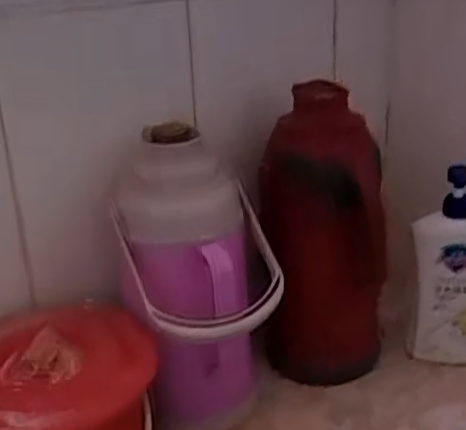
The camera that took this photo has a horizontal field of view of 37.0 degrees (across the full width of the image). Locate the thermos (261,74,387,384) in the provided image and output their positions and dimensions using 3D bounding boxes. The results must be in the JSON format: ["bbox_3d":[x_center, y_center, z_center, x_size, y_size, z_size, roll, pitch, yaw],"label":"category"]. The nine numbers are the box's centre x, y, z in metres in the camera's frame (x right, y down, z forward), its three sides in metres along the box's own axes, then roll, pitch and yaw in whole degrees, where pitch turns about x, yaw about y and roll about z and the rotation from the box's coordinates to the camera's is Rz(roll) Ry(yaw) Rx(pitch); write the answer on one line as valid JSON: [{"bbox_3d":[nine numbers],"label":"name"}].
[{"bbox_3d":[0.119,0.049,0.895,0.144,0.389,0.141,3,21,17],"label":"thermos"}]

